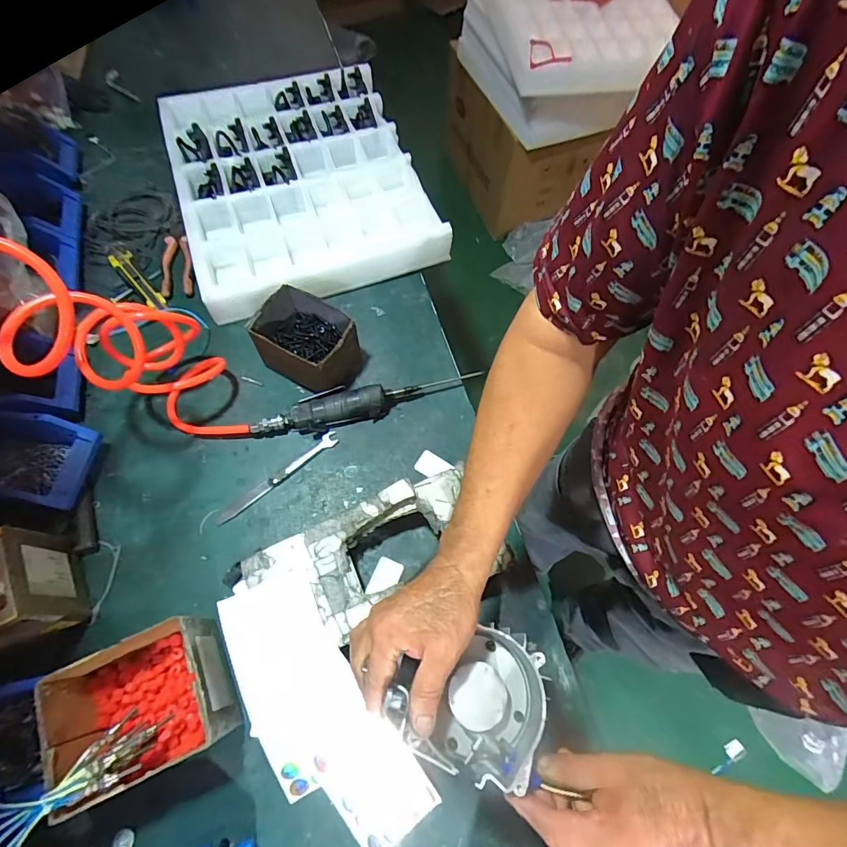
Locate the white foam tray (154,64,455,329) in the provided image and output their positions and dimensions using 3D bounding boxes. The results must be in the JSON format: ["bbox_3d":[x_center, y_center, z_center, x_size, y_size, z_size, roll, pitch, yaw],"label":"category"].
[{"bbox_3d":[-0.229,-0.455,0.805,0.420,0.077,0.488,-19,81,-7],"label":"white foam tray"}]

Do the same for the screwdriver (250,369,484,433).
[{"bbox_3d":[-0.083,-0.037,0.700,0.366,0.038,0.052,-14,68,-8],"label":"screwdriver"}]

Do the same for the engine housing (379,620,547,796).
[{"bbox_3d":[0.040,0.236,0.390,0.123,0.052,0.121,1,67,-2],"label":"engine housing"}]

